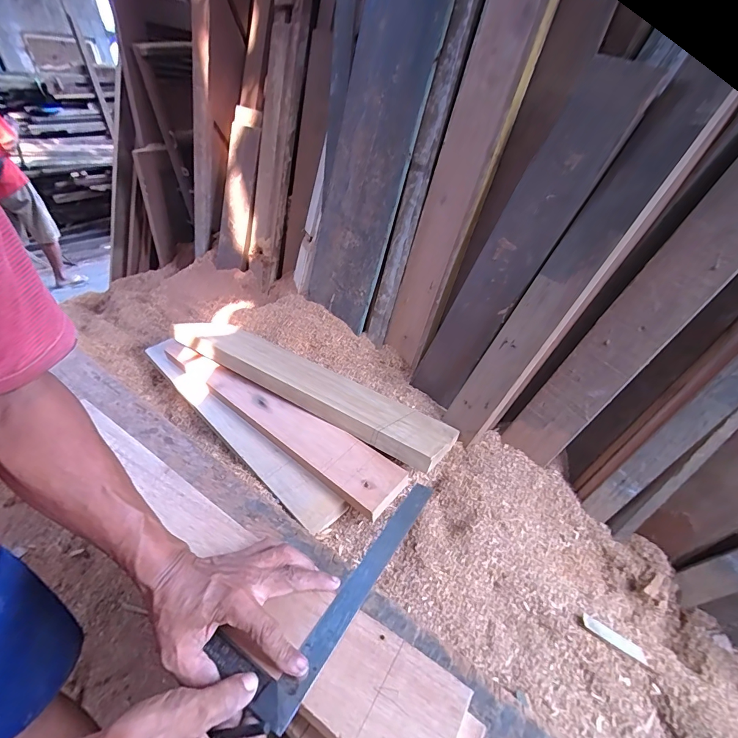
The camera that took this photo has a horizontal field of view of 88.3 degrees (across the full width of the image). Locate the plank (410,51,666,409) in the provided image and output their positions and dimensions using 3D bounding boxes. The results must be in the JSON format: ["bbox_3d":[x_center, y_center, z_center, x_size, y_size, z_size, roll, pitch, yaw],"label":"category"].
[{"bbox_3d":[0.283,-0.221,0.827,0.048,0.756,0.162,-5,45,-35],"label":"plank"}]

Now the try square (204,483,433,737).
[{"bbox_3d":[-0.030,0.222,0.422,0.092,0.023,0.315,21,35,31],"label":"try square"}]

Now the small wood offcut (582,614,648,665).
[{"bbox_3d":[0.393,0.431,0.608,0.112,0.009,0.024,32,39,0],"label":"small wood offcut"}]

